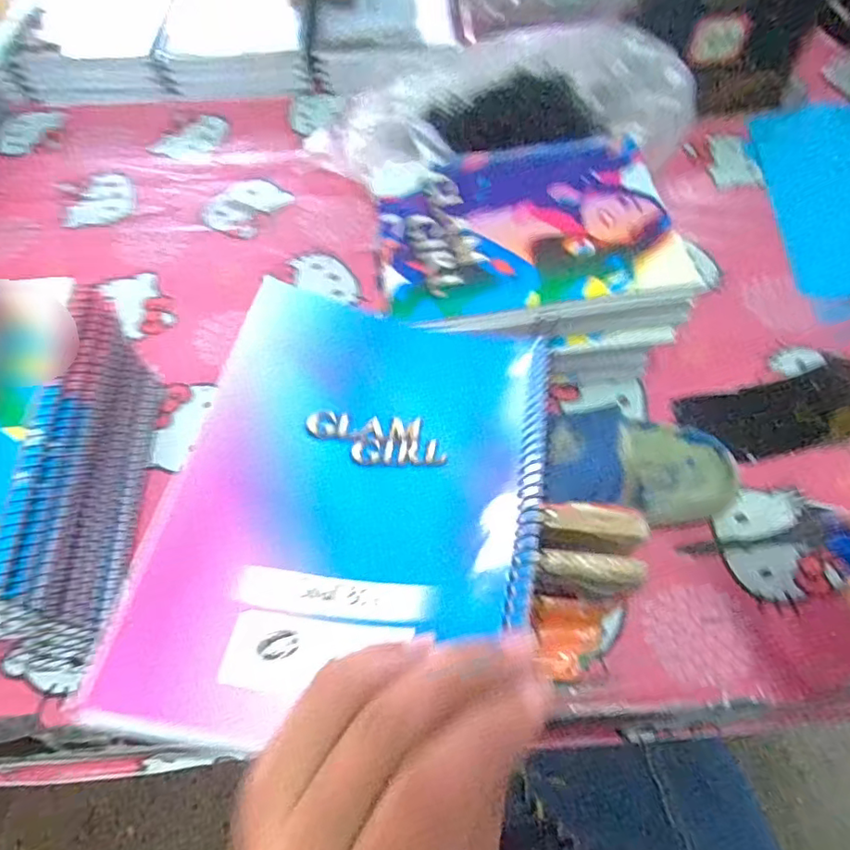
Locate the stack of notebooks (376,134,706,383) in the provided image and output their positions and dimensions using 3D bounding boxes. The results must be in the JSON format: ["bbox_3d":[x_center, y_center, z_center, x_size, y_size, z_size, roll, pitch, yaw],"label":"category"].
[{"bbox_3d":[0.070,-0.113,0.430,0.192,0.105,0.155,-10,61,-4],"label":"stack of notebooks"}]

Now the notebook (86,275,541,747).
[{"bbox_3d":[-0.026,0.024,0.232,0.141,0.022,0.194,11,56,3],"label":"notebook"}]

